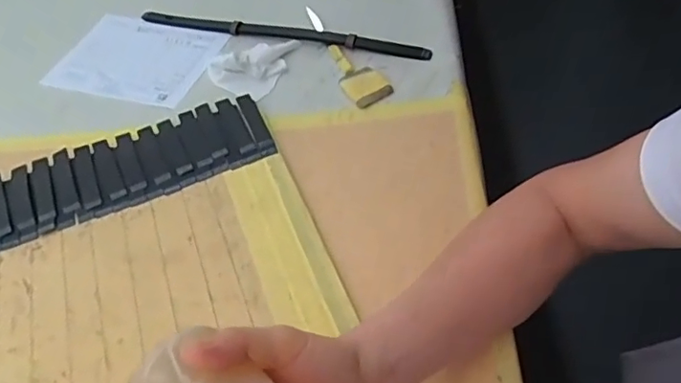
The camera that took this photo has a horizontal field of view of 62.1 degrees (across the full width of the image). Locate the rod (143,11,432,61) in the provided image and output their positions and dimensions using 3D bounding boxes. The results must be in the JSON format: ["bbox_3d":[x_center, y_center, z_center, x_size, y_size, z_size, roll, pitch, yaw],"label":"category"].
[{"bbox_3d":[-0.084,-0.204,0.721,0.405,0.020,0.019,15,52,18],"label":"rod"}]

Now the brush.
[{"bbox_3d":[-0.007,-0.165,0.686,0.044,0.012,0.206,-25,52,-16],"label":"brush"}]

